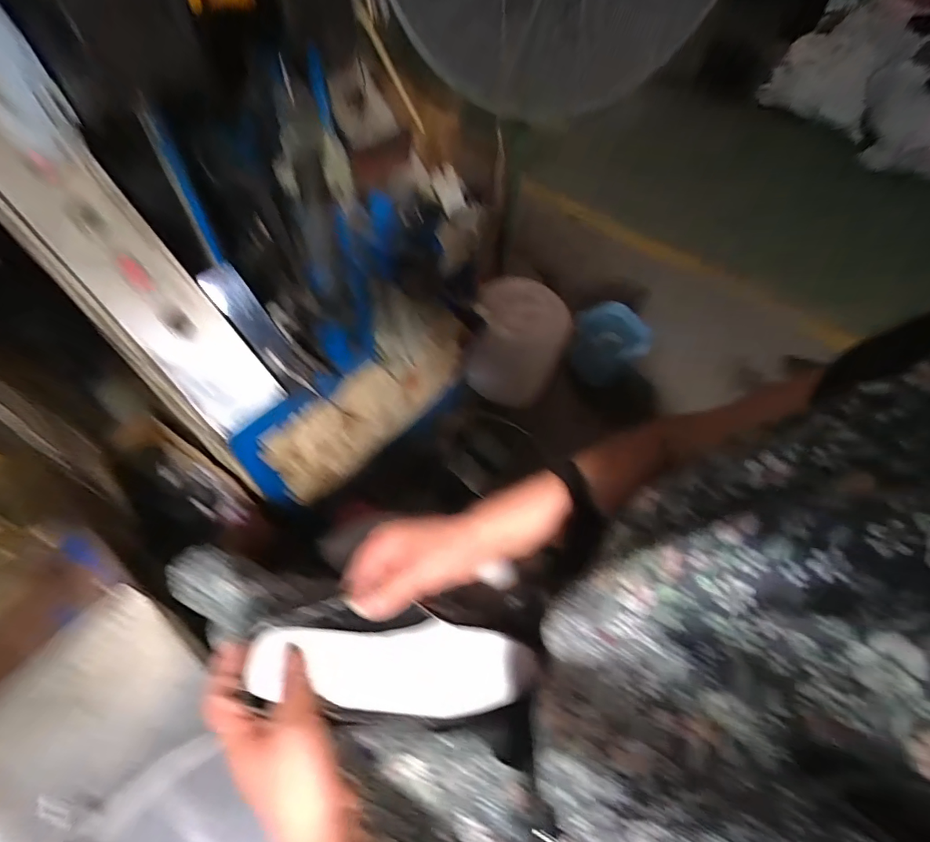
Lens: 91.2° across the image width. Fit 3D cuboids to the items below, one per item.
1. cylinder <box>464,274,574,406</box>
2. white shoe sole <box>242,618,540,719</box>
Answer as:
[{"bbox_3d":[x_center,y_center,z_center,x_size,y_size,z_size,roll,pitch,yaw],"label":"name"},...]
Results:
[{"bbox_3d":[0.175,-0.254,1.458,0.294,0.340,0.255,10,59,3],"label":"cylinder"},{"bbox_3d":[-0.051,0.193,0.359,0.220,0.015,0.063,7,58,-9],"label":"white shoe sole"}]

